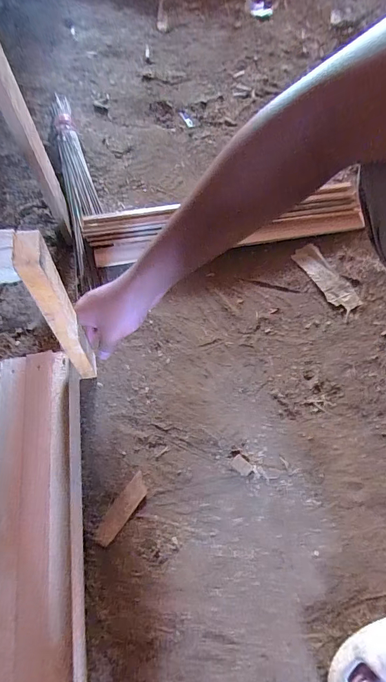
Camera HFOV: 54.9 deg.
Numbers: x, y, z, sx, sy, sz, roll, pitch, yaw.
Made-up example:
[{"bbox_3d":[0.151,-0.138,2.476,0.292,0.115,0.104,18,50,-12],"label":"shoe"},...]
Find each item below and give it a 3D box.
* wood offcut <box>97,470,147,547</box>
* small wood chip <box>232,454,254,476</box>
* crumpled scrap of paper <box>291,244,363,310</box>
[{"bbox_3d":[-0.095,0.229,0.507,0.028,0.004,0.095,34,69,12],"label":"wood offcut"},{"bbox_3d":[0.071,0.179,0.536,0.029,0.004,0.020,41,70,14],"label":"small wood chip"},{"bbox_3d":[0.244,-0.116,0.678,0.052,0.009,0.145,-30,71,-15],"label":"crumpled scrap of paper"}]

